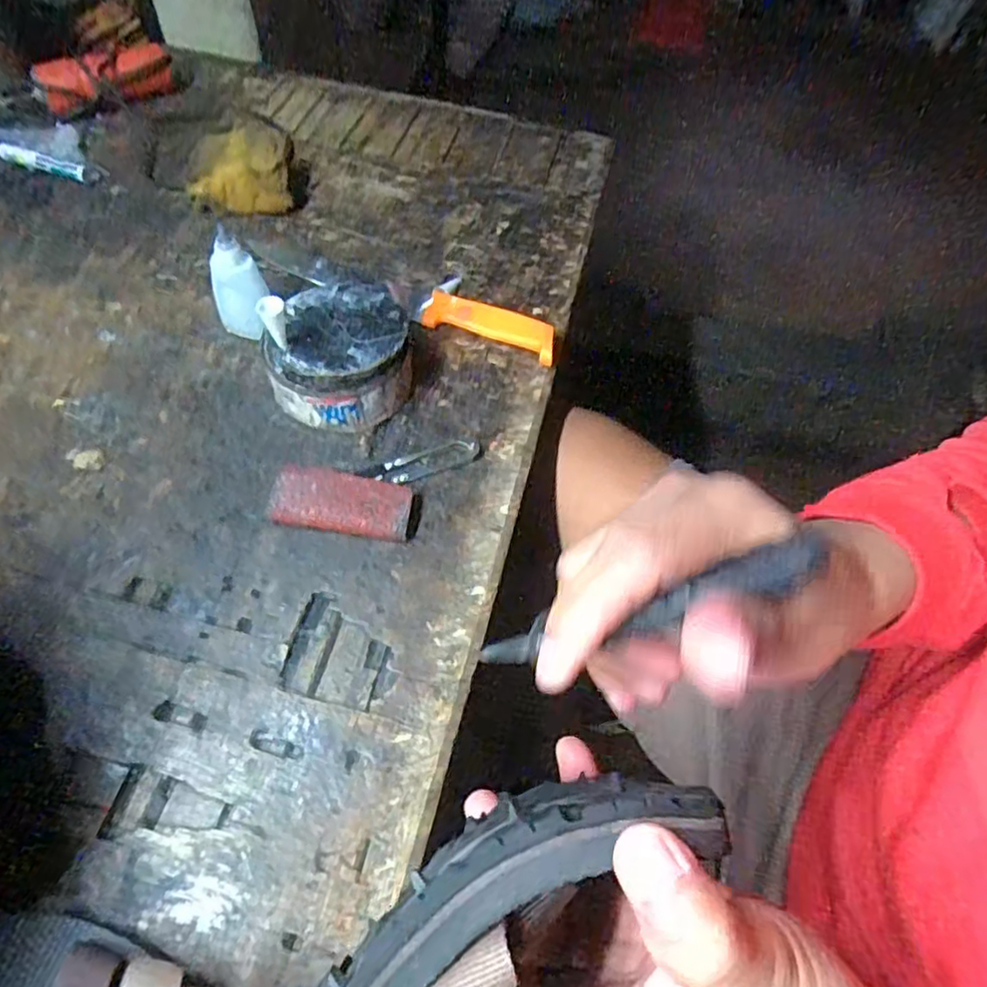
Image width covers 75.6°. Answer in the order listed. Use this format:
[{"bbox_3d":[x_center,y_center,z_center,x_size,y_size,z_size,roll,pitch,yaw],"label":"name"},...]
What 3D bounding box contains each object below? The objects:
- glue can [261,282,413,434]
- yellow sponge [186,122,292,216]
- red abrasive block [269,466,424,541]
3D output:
[{"bbox_3d":[-0.105,-0.102,0.462,0.089,0.064,0.095,2,58,-3],"label":"glue can"},{"bbox_3d":[-0.228,-0.294,0.582,0.090,0.049,0.070,-2,58,-5],"label":"yellow sponge"},{"bbox_3d":[-0.098,0.007,0.424,0.094,0.018,0.039,7,58,1],"label":"red abrasive block"}]

